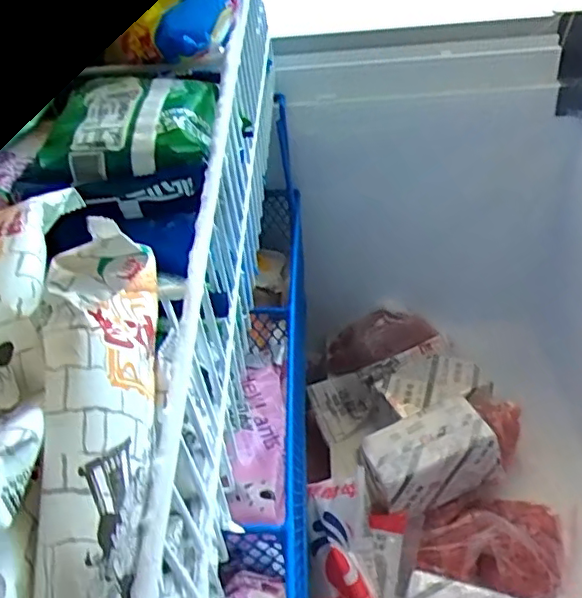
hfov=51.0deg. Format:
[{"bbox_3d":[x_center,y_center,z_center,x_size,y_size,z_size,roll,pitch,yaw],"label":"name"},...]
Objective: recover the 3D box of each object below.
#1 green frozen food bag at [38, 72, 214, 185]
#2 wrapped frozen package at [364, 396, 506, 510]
[{"bbox_3d":[-0.091,-0.101,0.349,0.089,0.022,0.091,-5,39,1],"label":"green frozen food bag"},{"bbox_3d":[0.135,0.152,0.600,0.121,0.061,0.070,-19,41,-15],"label":"wrapped frozen package"}]

